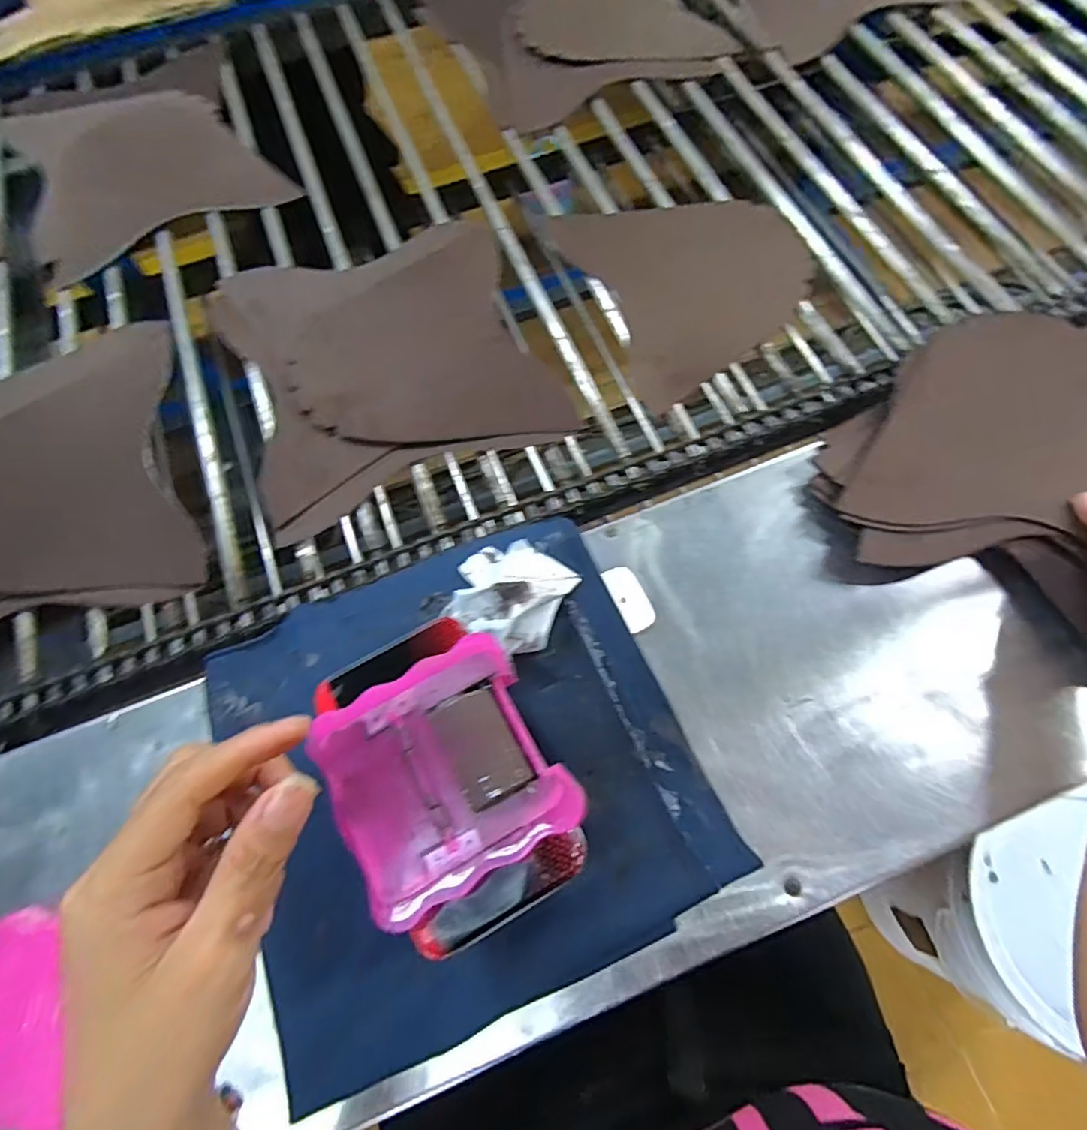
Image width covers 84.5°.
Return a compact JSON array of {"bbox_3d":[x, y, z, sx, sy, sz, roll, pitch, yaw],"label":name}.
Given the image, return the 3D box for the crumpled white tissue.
[{"bbox_3d":[-0.028,0.016,0.437,0.085,0.045,0.087,25,72,11],"label":"crumpled white tissue"}]

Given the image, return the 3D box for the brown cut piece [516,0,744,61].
[{"bbox_3d":[0.085,-0.697,0.763,0.222,0.006,0.239,-26,70,-8],"label":"brown cut piece"}]

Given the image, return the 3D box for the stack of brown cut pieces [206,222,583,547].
[{"bbox_3d":[-0.153,-0.202,0.570,0.276,0.022,0.302,-22,70,-7],"label":"stack of brown cut pieces"}]

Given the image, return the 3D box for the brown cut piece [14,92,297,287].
[{"bbox_3d":[-0.473,-0.475,0.689,0.266,0.024,0.299,-29,71,-9],"label":"brown cut piece"}]

